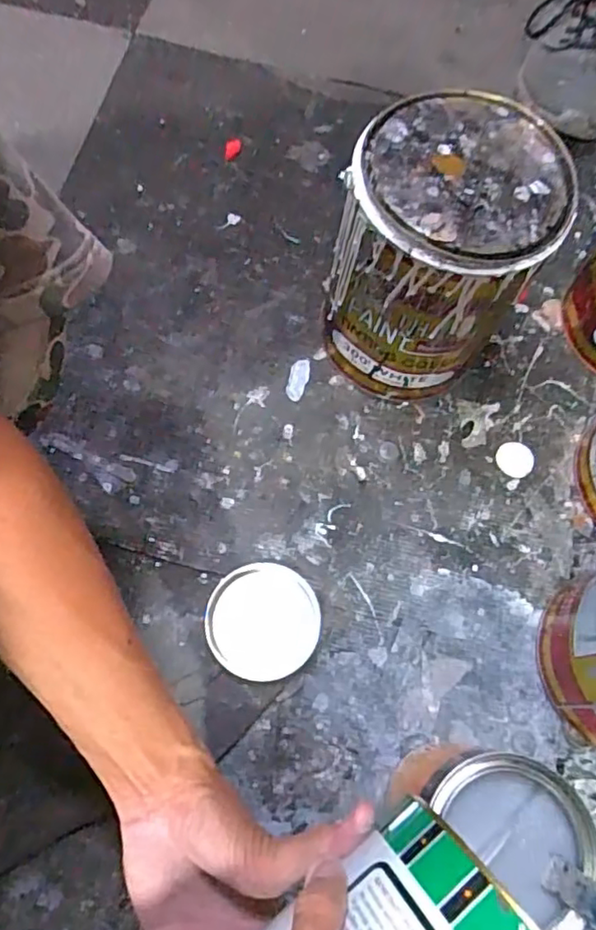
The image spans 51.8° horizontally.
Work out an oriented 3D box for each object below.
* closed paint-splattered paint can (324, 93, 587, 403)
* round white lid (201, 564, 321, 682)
[{"bbox_3d":[0.115,-0.169,0.536,0.147,0.219,0.155,1,71,-2],"label":"closed paint-splattered paint can"},{"bbox_3d":[-0.030,0.130,0.509,0.090,0.026,0.092,1,71,-2],"label":"round white lid"}]

